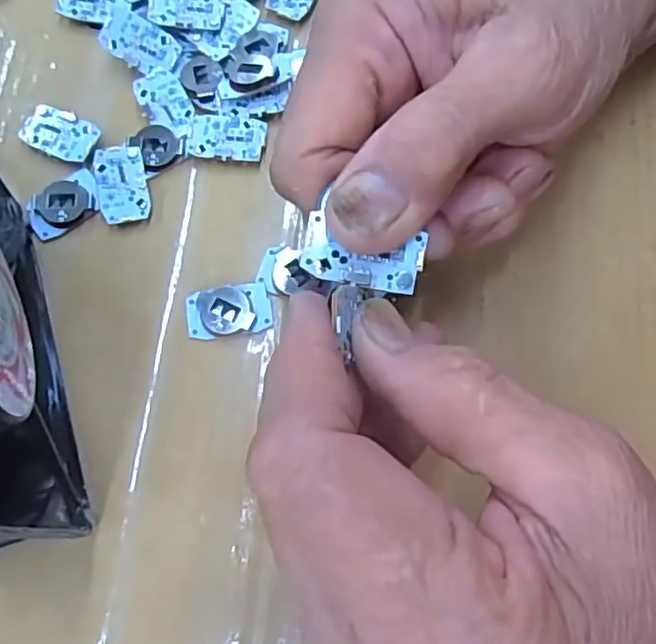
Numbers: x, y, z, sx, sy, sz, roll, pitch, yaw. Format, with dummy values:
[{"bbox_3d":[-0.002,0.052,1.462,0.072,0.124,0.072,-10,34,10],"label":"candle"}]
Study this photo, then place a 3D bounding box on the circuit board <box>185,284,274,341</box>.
[{"bbox_3d":[-0.036,-0.004,0.218,0.029,0.006,0.019,-7,72,-4],"label":"circuit board"}]

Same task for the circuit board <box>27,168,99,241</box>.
[{"bbox_3d":[-0.098,-0.044,0.227,0.028,0.004,0.017,-33,76,-11],"label":"circuit board"}]

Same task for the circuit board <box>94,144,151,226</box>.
[{"bbox_3d":[-0.077,-0.052,0.230,0.018,0.004,0.030,-12,80,-7],"label":"circuit board"}]

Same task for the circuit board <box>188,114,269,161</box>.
[{"bbox_3d":[-0.039,-0.072,0.235,0.029,0.004,0.019,6,72,1],"label":"circuit board"}]

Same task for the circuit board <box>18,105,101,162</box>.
[{"bbox_3d":[-0.103,-0.073,0.236,0.029,0.004,0.017,21,73,6],"label":"circuit board"}]

